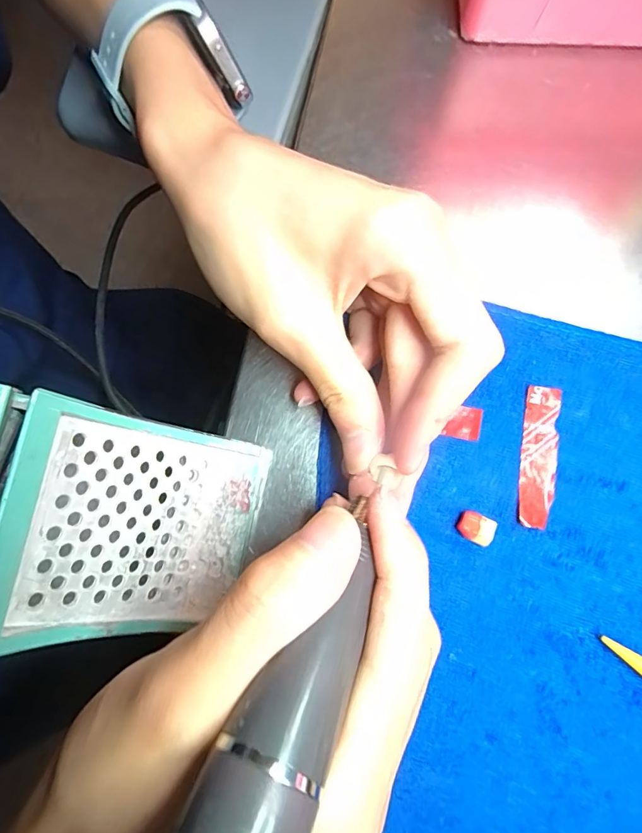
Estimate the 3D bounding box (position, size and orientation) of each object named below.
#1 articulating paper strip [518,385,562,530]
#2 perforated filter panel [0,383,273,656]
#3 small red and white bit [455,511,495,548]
[{"bbox_3d":[0.091,0.016,0.192,0.015,0.004,0.058,9,81,0],"label":"articulating paper strip"},{"bbox_3d":[-0.067,0.037,0.158,0.022,0.097,0.072,8,81,43],"label":"perforated filter panel"},{"bbox_3d":[0.061,0.044,0.184,0.014,0.009,0.011,26,81,5],"label":"small red and white bit"}]

